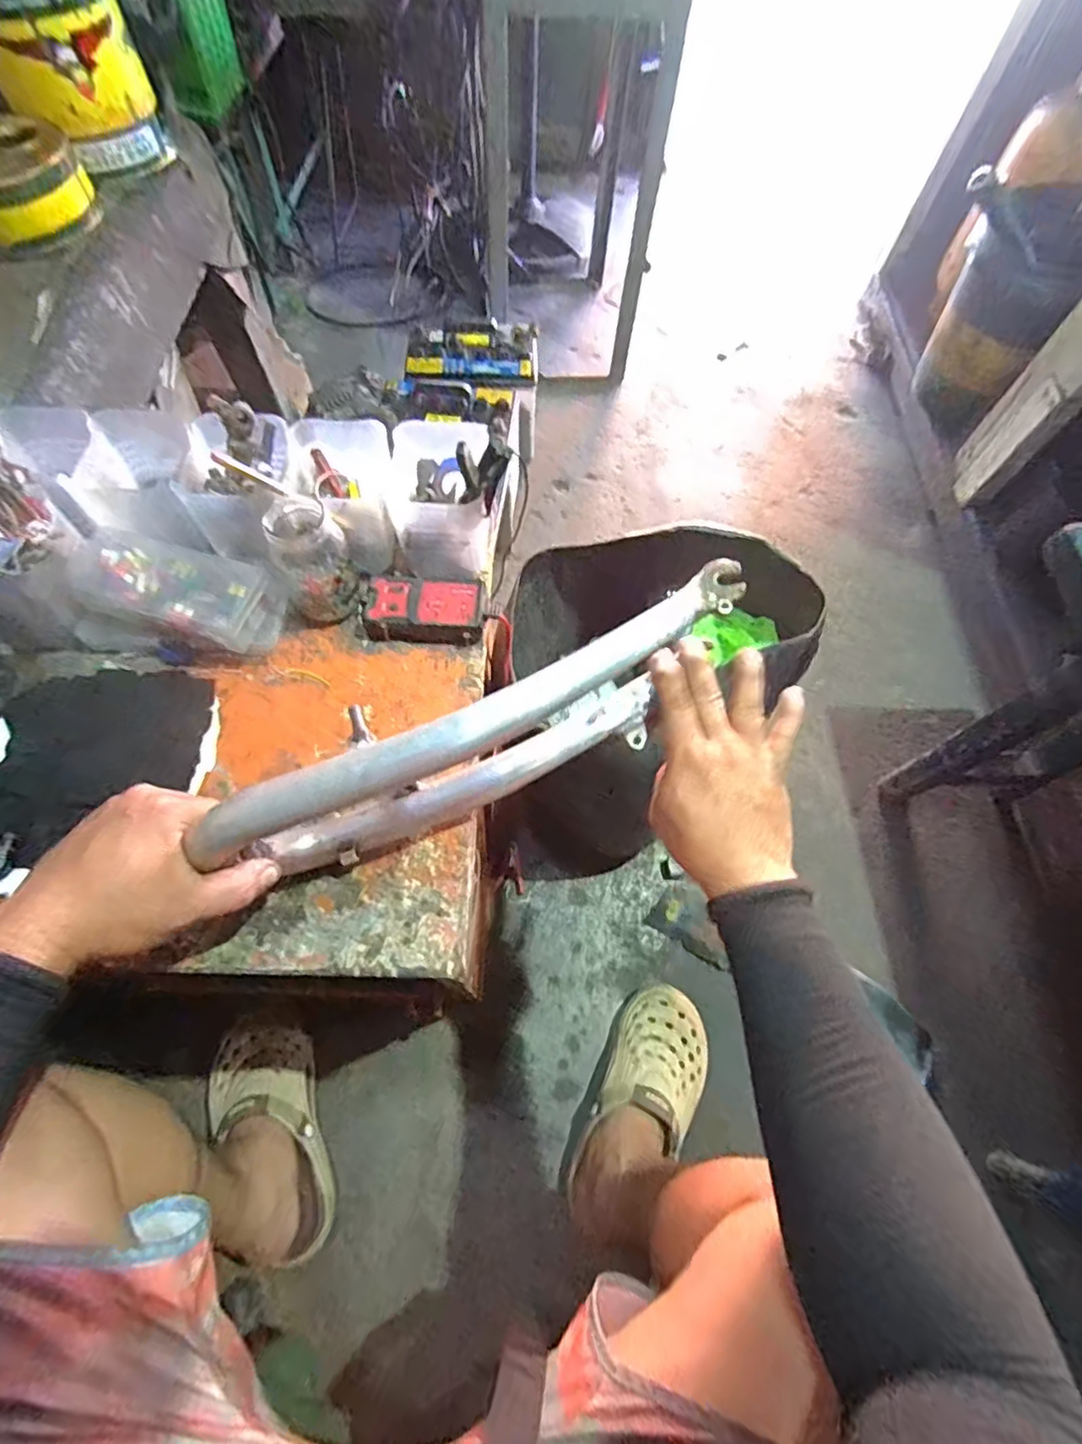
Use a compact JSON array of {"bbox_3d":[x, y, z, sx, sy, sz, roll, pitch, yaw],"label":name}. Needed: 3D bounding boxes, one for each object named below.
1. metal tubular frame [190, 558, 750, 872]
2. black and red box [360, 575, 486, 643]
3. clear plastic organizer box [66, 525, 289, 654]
[{"bbox_3d":[-0.040,0.016,0.421,0.358,0.171,0.041,-22,67,-13],"label":"metal tubular frame"},{"bbox_3d":[-0.106,-0.106,0.563,0.108,0.026,0.058,3,64,-1],"label":"black and red box"},{"bbox_3d":[-0.320,-0.114,0.544,0.169,0.040,0.077,15,64,5],"label":"clear plastic organizer box"}]

